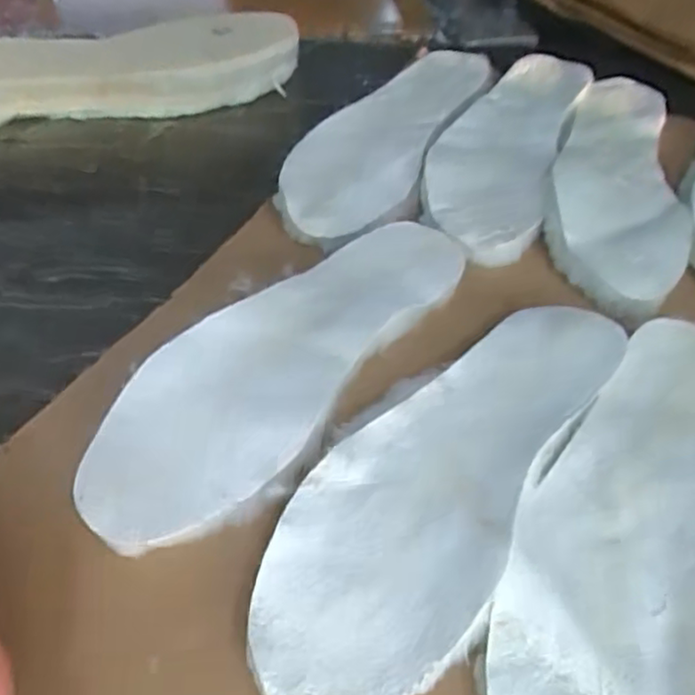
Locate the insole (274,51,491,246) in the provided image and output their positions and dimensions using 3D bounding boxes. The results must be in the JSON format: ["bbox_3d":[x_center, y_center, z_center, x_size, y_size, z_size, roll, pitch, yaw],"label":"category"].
[{"bbox_3d":[0.027,-0.162,0.513,0.086,0.007,0.264,20,51,18],"label":"insole"}]

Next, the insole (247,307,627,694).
[{"bbox_3d":[0.045,0.051,0.310,0.083,0.013,0.244,25,53,23],"label":"insole"}]

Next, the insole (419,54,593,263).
[{"bbox_3d":[0.115,-0.151,0.509,0.084,0.013,0.257,16,49,15],"label":"insole"}]

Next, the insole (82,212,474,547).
[{"bbox_3d":[-0.033,0.000,0.354,0.088,0.012,0.244,26,53,23],"label":"insole"}]

